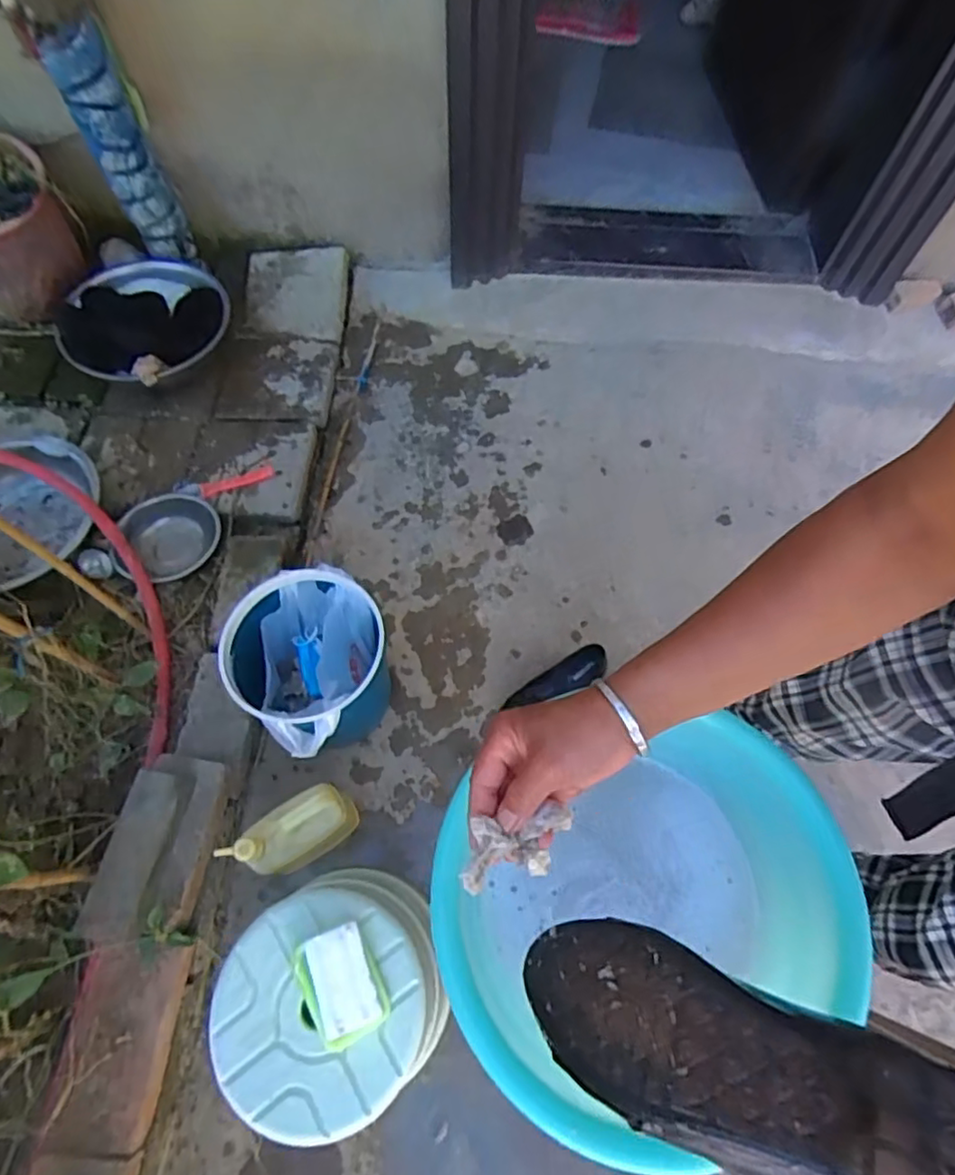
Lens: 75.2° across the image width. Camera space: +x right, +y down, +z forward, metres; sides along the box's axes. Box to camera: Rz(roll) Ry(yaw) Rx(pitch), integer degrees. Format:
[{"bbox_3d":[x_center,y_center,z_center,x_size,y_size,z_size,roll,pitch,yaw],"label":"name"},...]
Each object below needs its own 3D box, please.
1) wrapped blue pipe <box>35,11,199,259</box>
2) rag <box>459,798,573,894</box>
[{"bbox_3d":[-0.708,-0.866,1.251,0.121,0.423,0.095,-28,68,-14],"label":"wrapped blue pipe"},{"bbox_3d":[0.026,0.162,0.389,0.076,0.033,0.039,-11,66,-7],"label":"rag"}]

